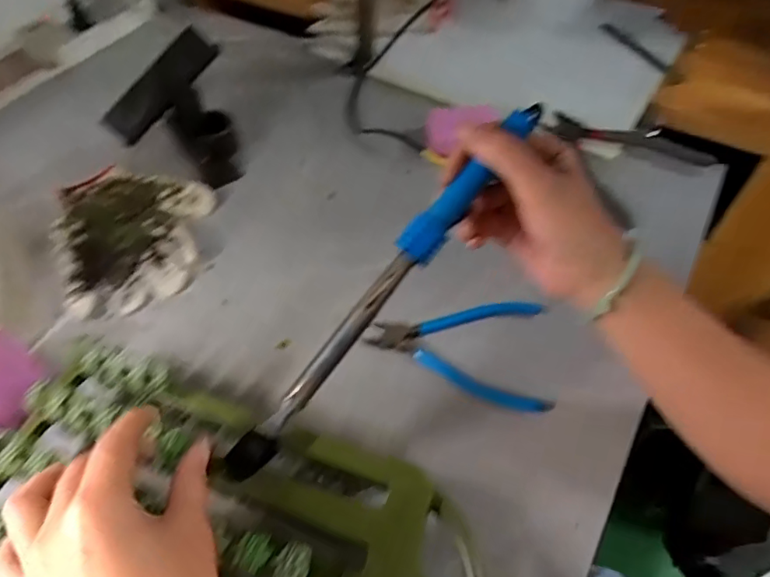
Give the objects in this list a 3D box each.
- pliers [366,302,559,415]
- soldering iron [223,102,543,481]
[{"bbox_3d":[0.067,0.041,0.451,0.150,0.014,0.091,17,55,13],"label":"pliers"},{"bbox_3d":[-0.001,0.003,0.338,0.020,0.021,0.289,40,94,26],"label":"soldering iron"}]

